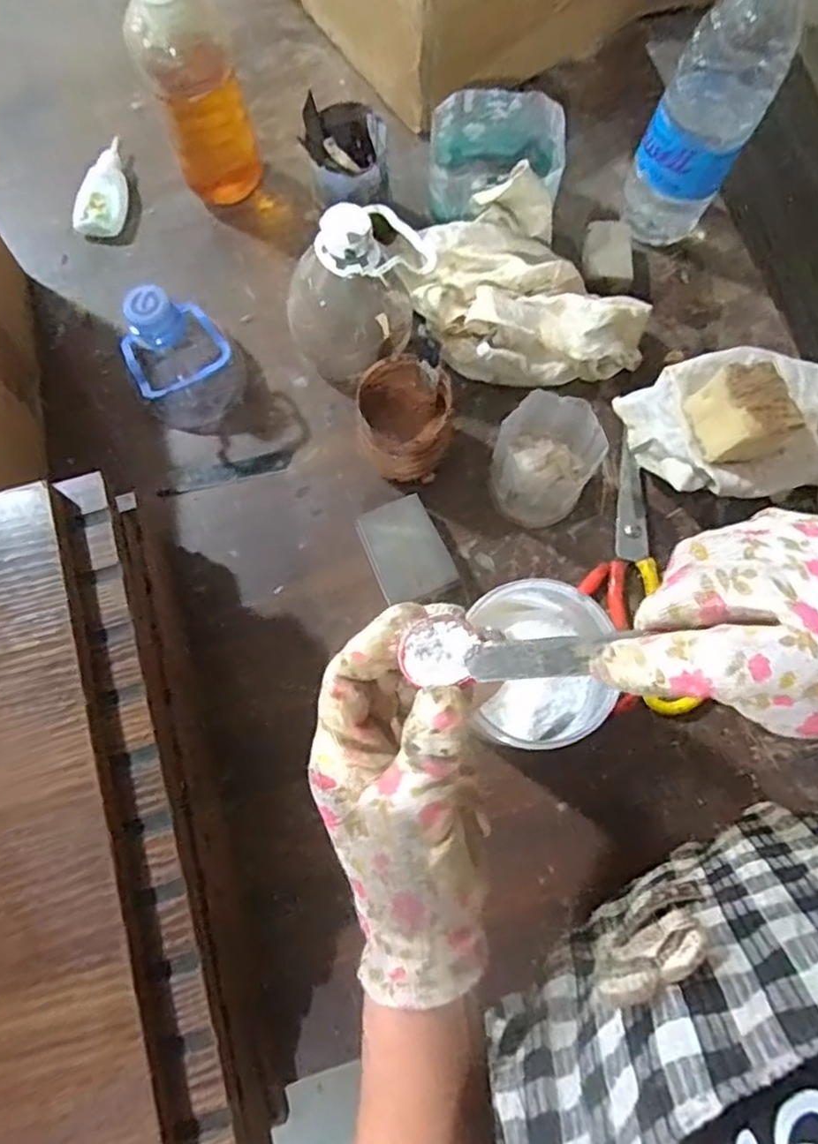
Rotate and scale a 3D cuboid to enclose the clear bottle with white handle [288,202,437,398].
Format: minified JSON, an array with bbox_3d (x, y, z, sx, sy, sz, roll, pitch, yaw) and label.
[{"bbox_3d":[-0.031,-0.197,0.479,0.107,0.119,0.081,-43,80,-10],"label":"clear bottle with white handle"}]

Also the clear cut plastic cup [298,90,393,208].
[{"bbox_3d":[-0.046,-0.310,0.509,0.062,0.087,0.071,-18,77,-4],"label":"clear cut plastic cup"}]

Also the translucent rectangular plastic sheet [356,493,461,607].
[{"bbox_3d":[-0.002,-0.015,0.478,0.052,0.024,0.069,-22,77,-5],"label":"translucent rectangular plastic sheet"}]

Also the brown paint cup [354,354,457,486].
[{"bbox_3d":[-0.002,-0.101,0.478,0.062,0.074,0.071,-3,76,-1],"label":"brown paint cup"}]

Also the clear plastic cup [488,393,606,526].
[{"bbox_3d":[0.091,-0.074,0.470,0.070,0.092,0.070,0,76,0],"label":"clear plastic cup"}]

